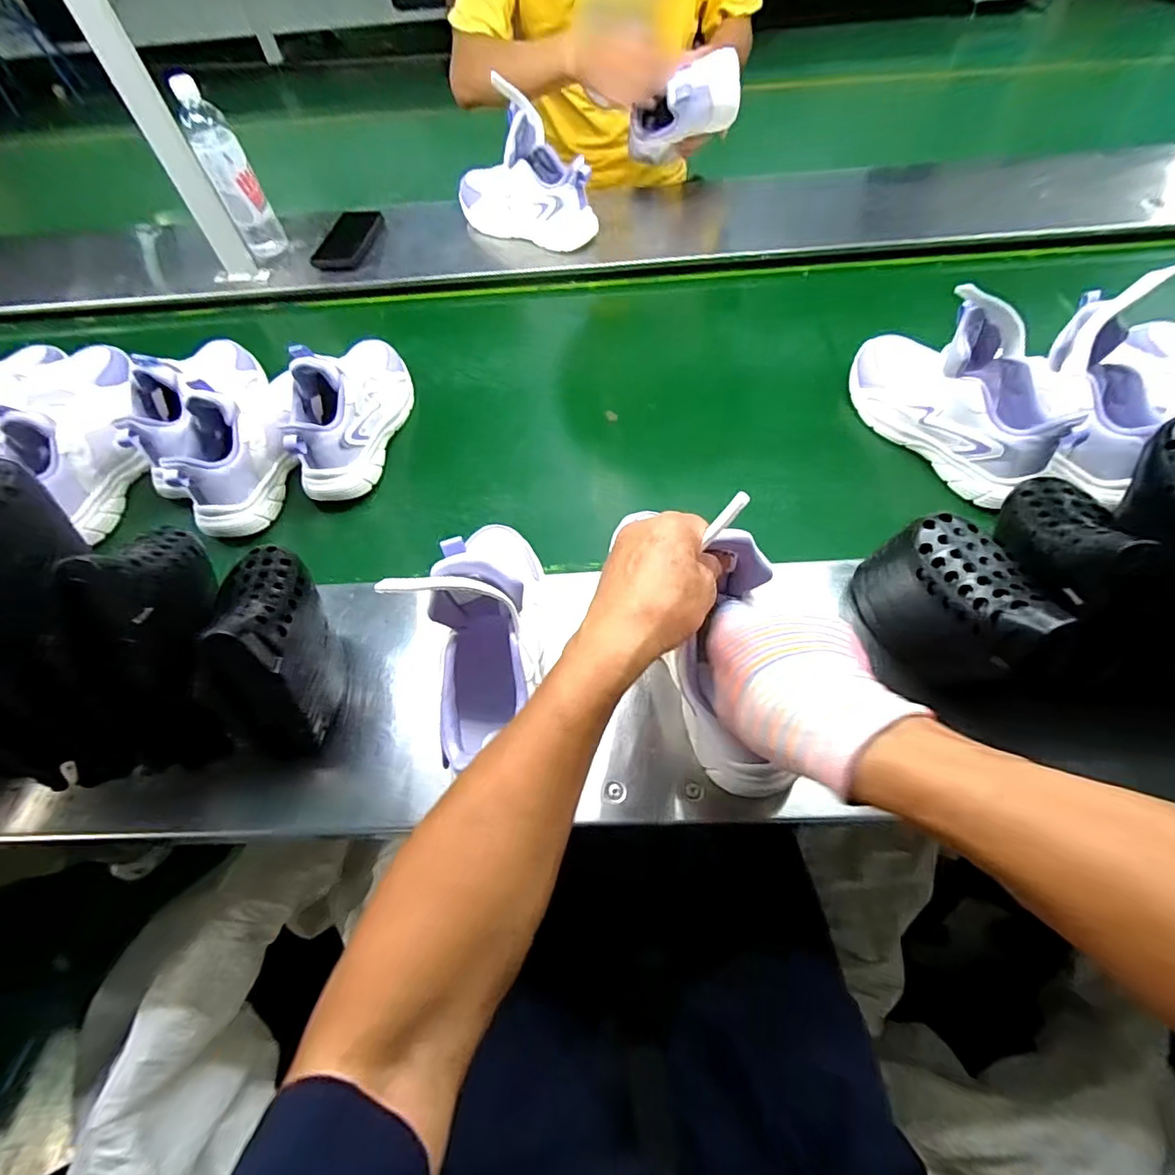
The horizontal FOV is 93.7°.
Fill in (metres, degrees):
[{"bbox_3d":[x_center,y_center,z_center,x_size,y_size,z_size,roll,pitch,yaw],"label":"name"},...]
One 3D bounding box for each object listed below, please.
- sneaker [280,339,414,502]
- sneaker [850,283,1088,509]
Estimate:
[{"bbox_3d":[-0.288,-0.225,0.668,0.080,0.129,0.247,6,60,7],"label":"sneaker"},{"bbox_3d":[0.402,-0.210,0.600,0.086,0.141,0.251,-28,61,-12],"label":"sneaker"}]

